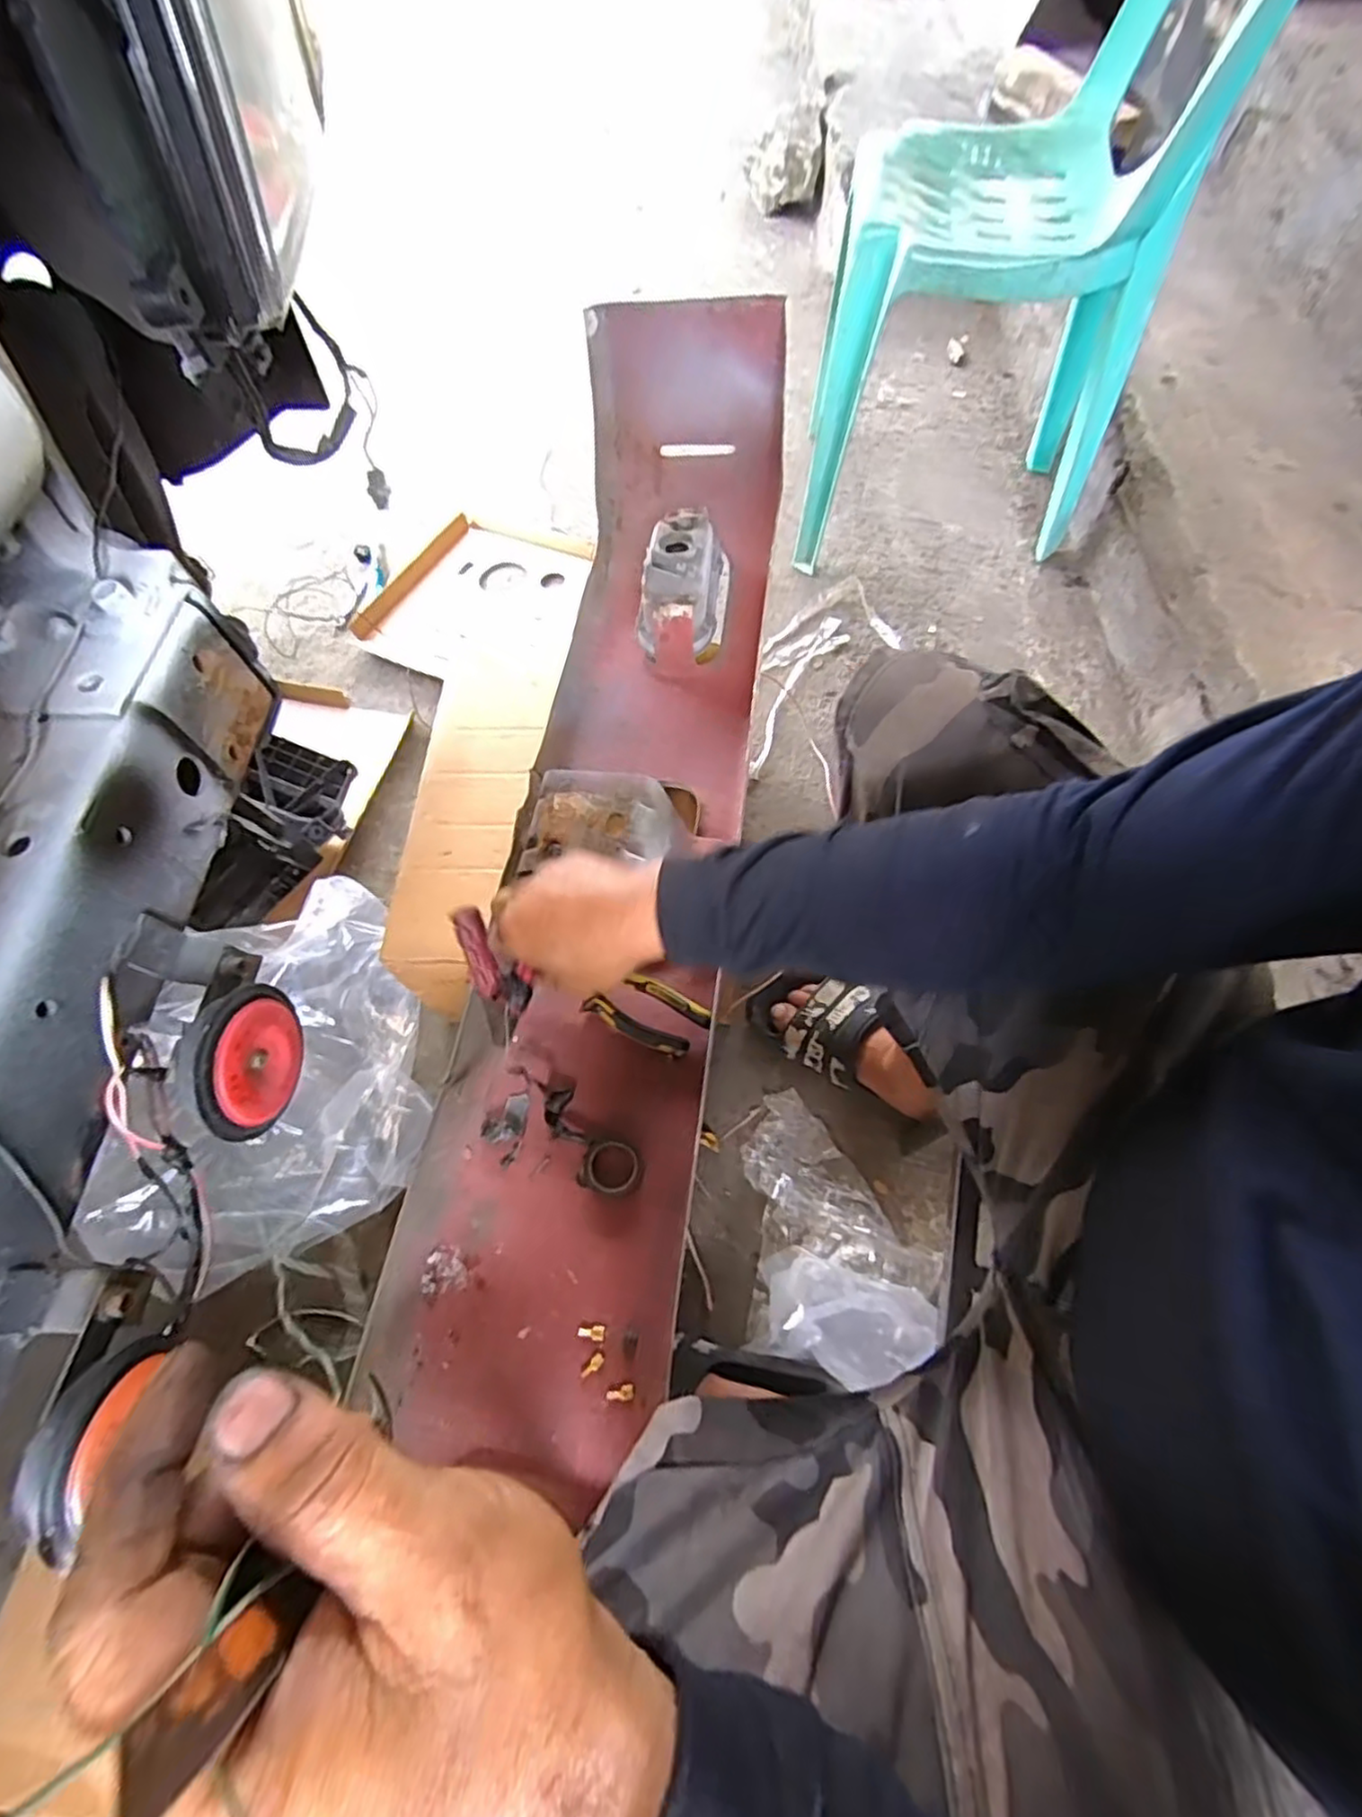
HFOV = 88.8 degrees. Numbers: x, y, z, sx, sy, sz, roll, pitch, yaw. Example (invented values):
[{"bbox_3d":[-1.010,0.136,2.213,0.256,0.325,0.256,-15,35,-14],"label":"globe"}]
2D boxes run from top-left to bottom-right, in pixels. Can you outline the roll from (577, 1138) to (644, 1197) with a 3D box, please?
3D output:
[{"bbox_3d":[-0.056,0.213,0.574,0.049,0.018,0.042,17,65,8],"label":"roll"}]

